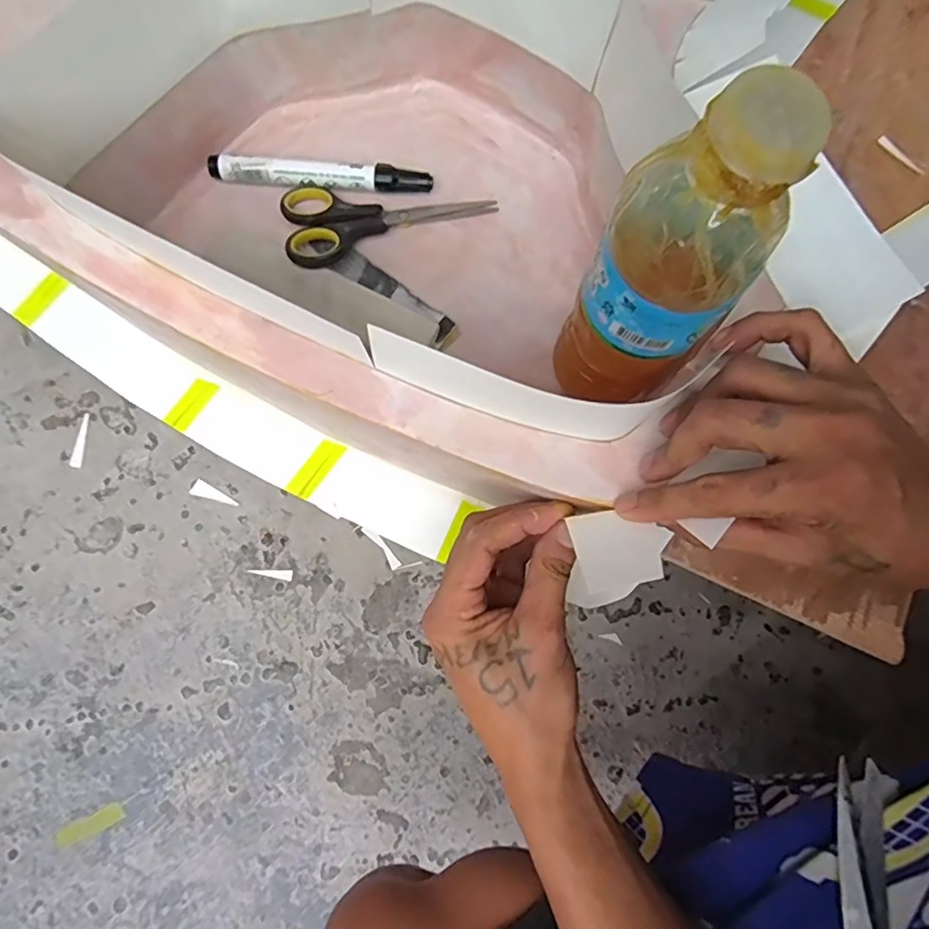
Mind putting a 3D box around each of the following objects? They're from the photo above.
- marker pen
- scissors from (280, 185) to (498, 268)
[{"bbox_3d":[-0.094,-0.189,0.381,0.142,0.011,0.018,3,79,-1],"label":"marker pen"},{"bbox_3d":[-0.047,-0.161,0.373,0.135,0.014,0.060,-12,80,-3],"label":"scissors"}]

